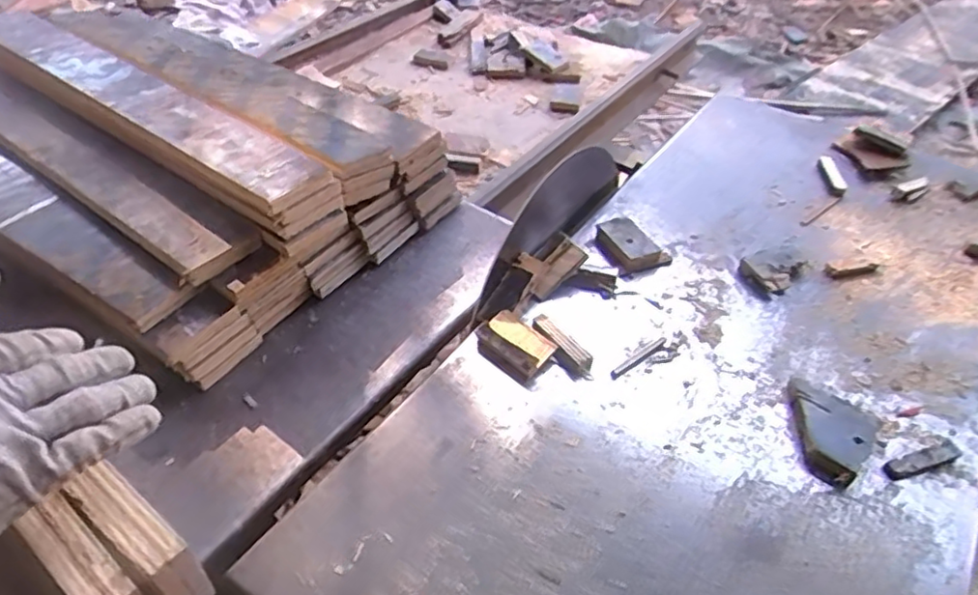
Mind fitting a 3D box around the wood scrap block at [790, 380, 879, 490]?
[{"bbox_3d":[0.250,0.101,0.497,0.065,0.015,0.068,30,50,26],"label":"wood scrap block"}]

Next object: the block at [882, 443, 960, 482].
[{"bbox_3d":[0.319,0.120,0.487,0.065,0.004,0.015,-13,46,-16],"label":"block"}]

